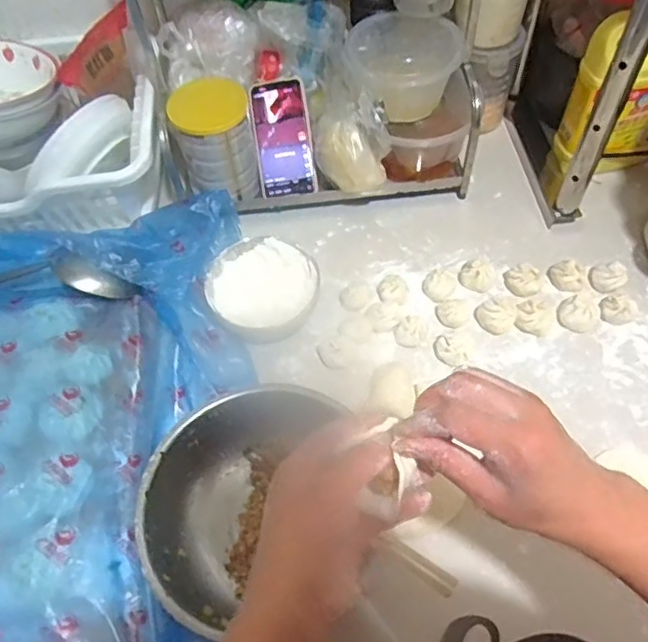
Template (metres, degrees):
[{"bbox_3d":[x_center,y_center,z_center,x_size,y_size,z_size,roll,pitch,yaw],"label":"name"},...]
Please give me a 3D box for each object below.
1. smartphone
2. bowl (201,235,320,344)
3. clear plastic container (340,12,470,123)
[{"bbox_3d":[-0.057,-0.253,0.827,0.081,0.016,0.155,-6,97,18],"label":"smartphone"},{"bbox_3d":[-0.074,-0.038,0.743,0.137,0.056,0.130,-4,58,0],"label":"bowl"},{"bbox_3d":[0.103,-0.326,0.767,0.152,0.078,0.122,-5,58,0],"label":"clear plastic container"}]

